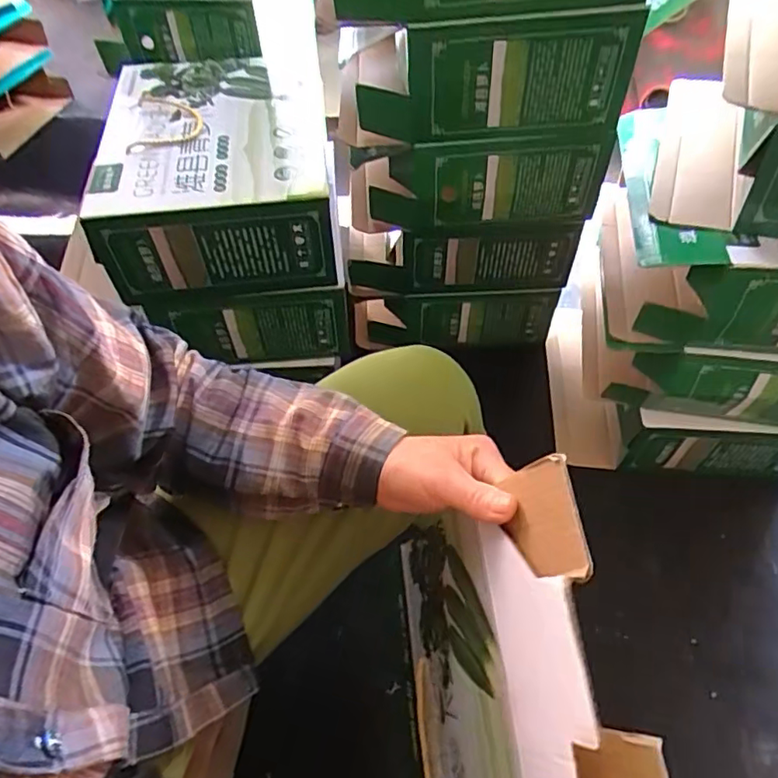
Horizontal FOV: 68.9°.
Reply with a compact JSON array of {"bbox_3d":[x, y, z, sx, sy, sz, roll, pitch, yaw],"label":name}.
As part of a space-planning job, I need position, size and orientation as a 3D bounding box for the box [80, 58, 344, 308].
[{"bbox_3d":[-0.215,-0.291,0.765,0.263,0.134,0.338,-5,54,-3],"label":"box"}]

